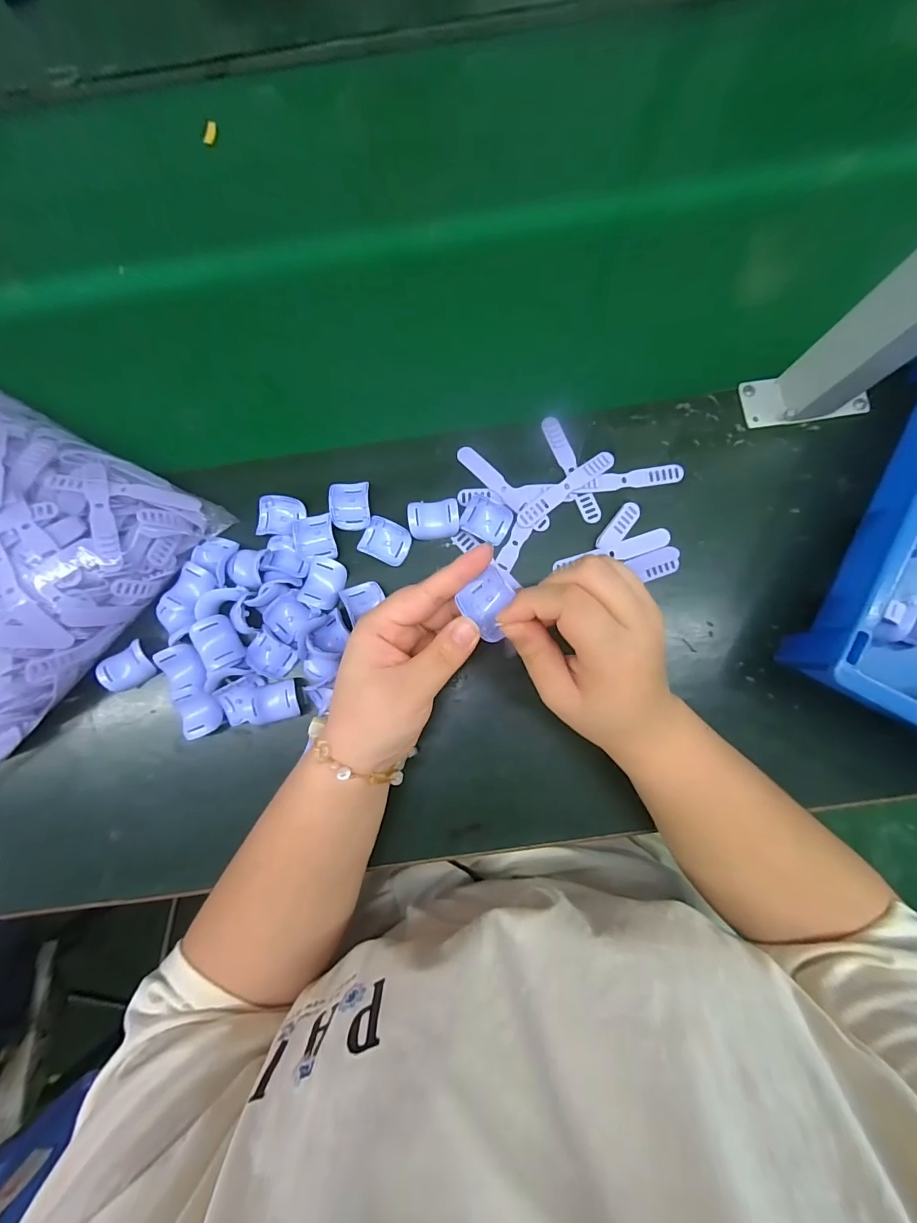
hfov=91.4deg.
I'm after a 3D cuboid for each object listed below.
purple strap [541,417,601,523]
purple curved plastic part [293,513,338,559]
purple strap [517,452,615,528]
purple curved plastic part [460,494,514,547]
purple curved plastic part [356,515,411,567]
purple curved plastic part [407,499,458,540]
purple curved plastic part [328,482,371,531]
[{"bbox_3d":[0.091,-0.115,0.361,0.016,0.004,0.093,-21,84,-4],"label":"purple strap"},{"bbox_3d":[-0.112,-0.060,0.352,0.030,0.011,0.038,-7,83,1],"label":"purple curved plastic part"},{"bbox_3d":[0.086,-0.098,0.356,0.092,0.009,0.014,-37,83,-3],"label":"purple strap"},{"bbox_3d":[0.023,-0.073,0.354,0.037,0.012,0.034,25,85,5],"label":"purple curved plastic part"},{"bbox_3d":[-0.058,-0.055,0.351,0.036,0.014,0.030,25,85,5],"label":"purple curved plastic part"},{"bbox_3d":[-0.019,-0.071,0.351,0.038,0.017,0.029,-5,83,1],"label":"purple curved plastic part"},{"bbox_3d":[-0.085,-0.085,0.356,0.030,0.015,0.037,-6,83,1],"label":"purple curved plastic part"}]

